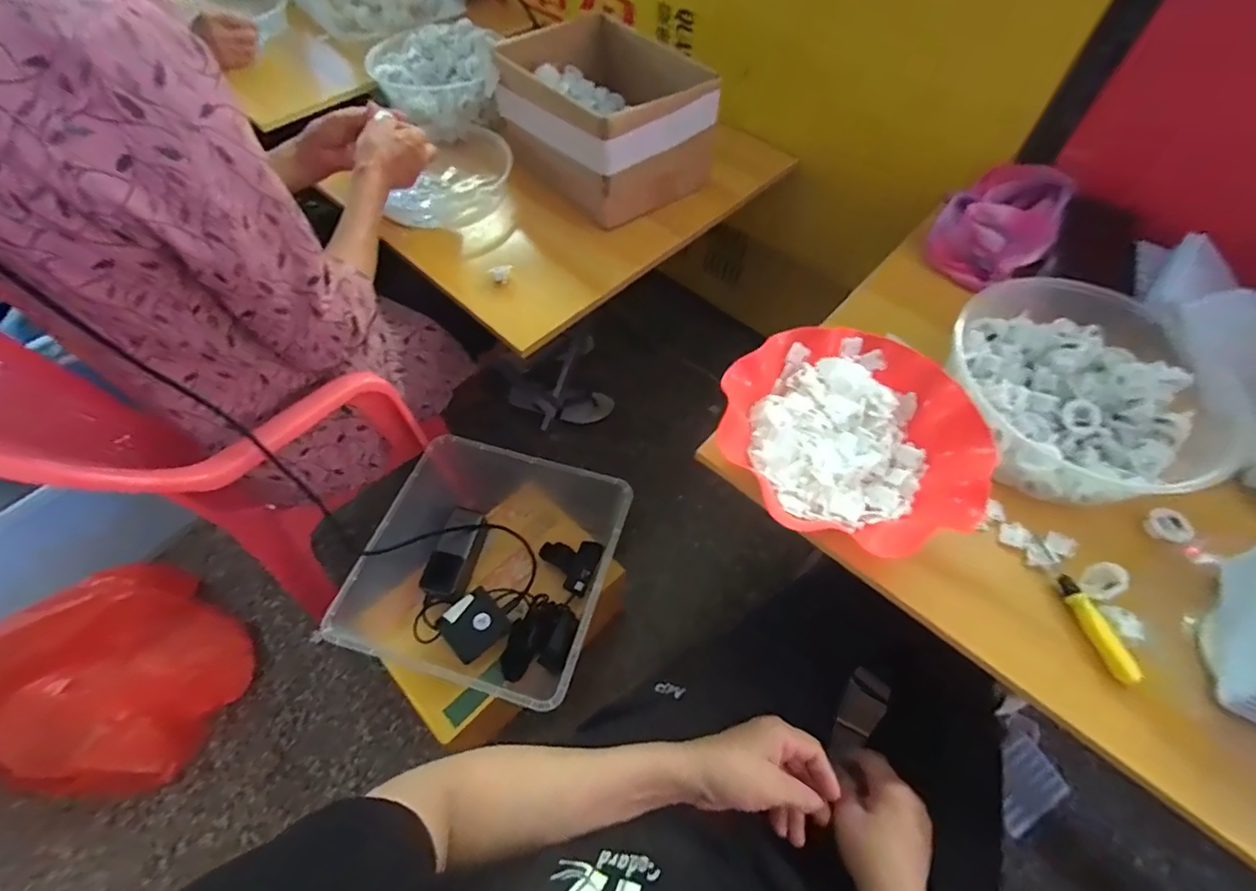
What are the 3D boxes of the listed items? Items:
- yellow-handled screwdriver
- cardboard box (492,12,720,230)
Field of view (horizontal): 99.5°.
[{"bbox_3d":[0.366,0.129,0.430,0.024,0.017,0.119,-14,59,-9],"label":"yellow-handled screwdriver"},{"bbox_3d":[-0.033,-0.480,0.794,0.196,0.144,0.274,-35,64,-20],"label":"cardboard box"}]

